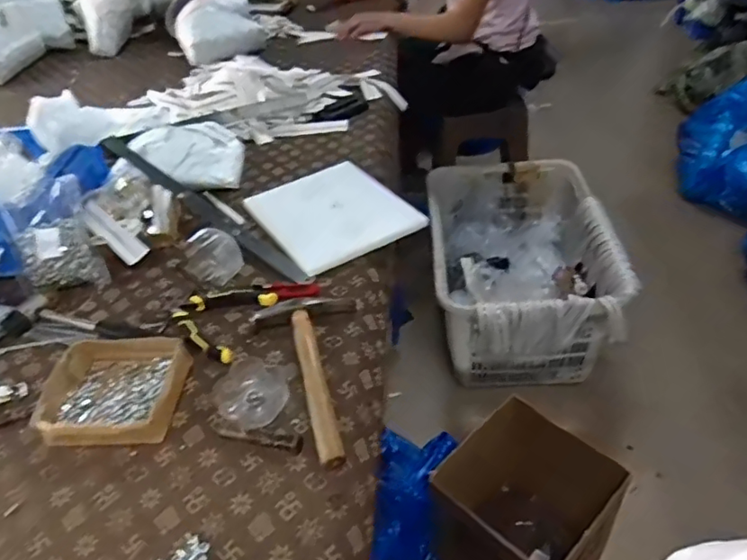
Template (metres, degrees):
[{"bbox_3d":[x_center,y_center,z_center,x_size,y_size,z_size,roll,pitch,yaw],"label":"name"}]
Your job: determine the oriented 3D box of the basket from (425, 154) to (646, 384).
[{"bbox_3d":[0.396,-0.028,1.629,0.456,0.315,0.662,-3,41,4],"label":"basket"}]

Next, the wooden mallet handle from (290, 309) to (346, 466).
[{"bbox_3d":[-0.066,0.111,0.647,0.025,0.033,0.221,-11,44,-9],"label":"wooden mallet handle"}]

